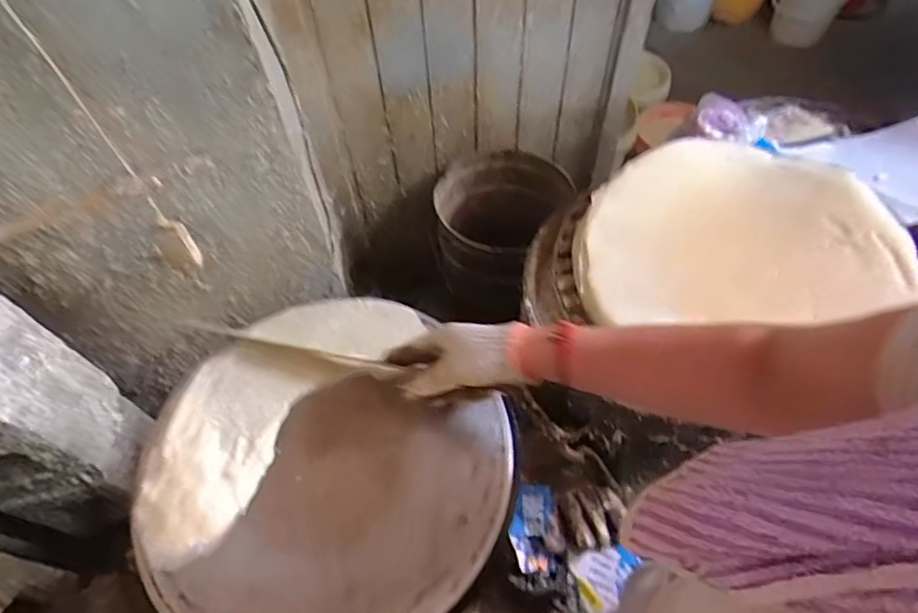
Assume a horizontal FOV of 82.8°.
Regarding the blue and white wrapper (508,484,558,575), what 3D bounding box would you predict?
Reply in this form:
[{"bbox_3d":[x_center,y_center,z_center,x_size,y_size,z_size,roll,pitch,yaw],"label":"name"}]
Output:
[{"bbox_3d":[0.097,0.292,0.683,0.058,0.020,0.108,0,84,3],"label":"blue and white wrapper"}]

